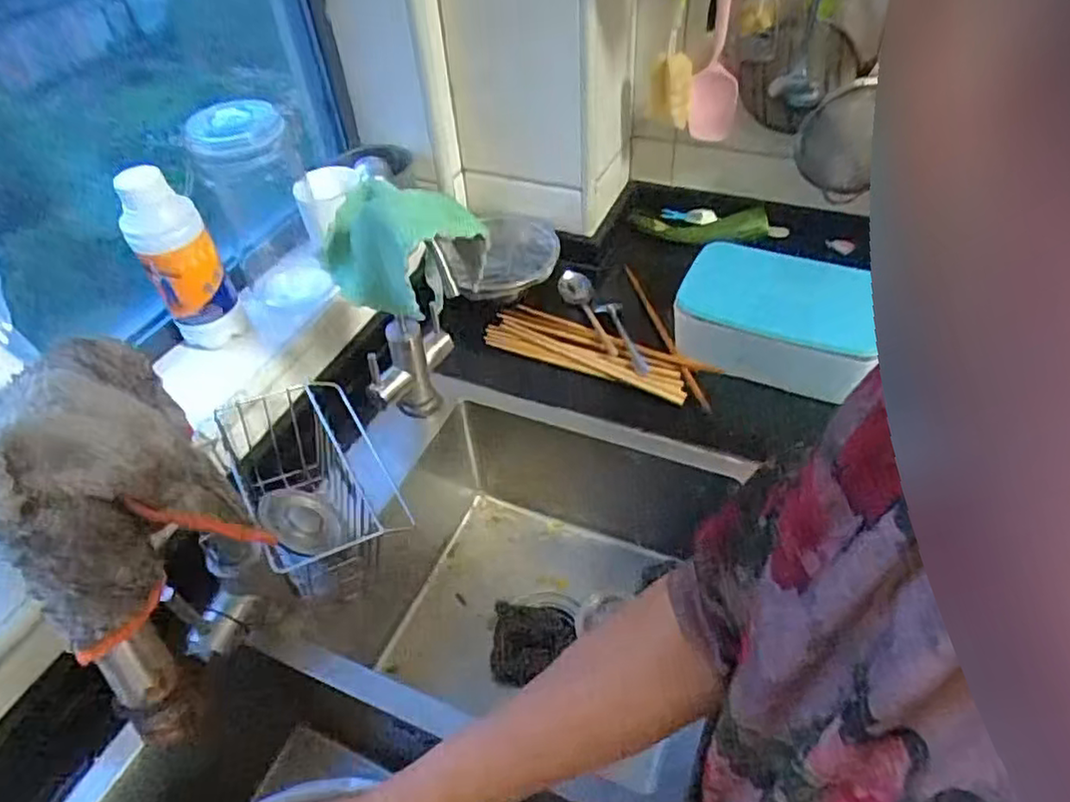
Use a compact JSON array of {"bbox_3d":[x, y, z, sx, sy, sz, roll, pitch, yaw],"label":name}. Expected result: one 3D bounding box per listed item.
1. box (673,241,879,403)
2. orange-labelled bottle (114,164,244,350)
[{"bbox_3d":[0.275,-0.097,0.769,0.202,0.081,0.167,16,50,18],"label":"box"},{"bbox_3d":[-0.341,-0.127,0.662,0.066,0.192,0.050,-29,52,-21],"label":"orange-labelled bottle"}]

